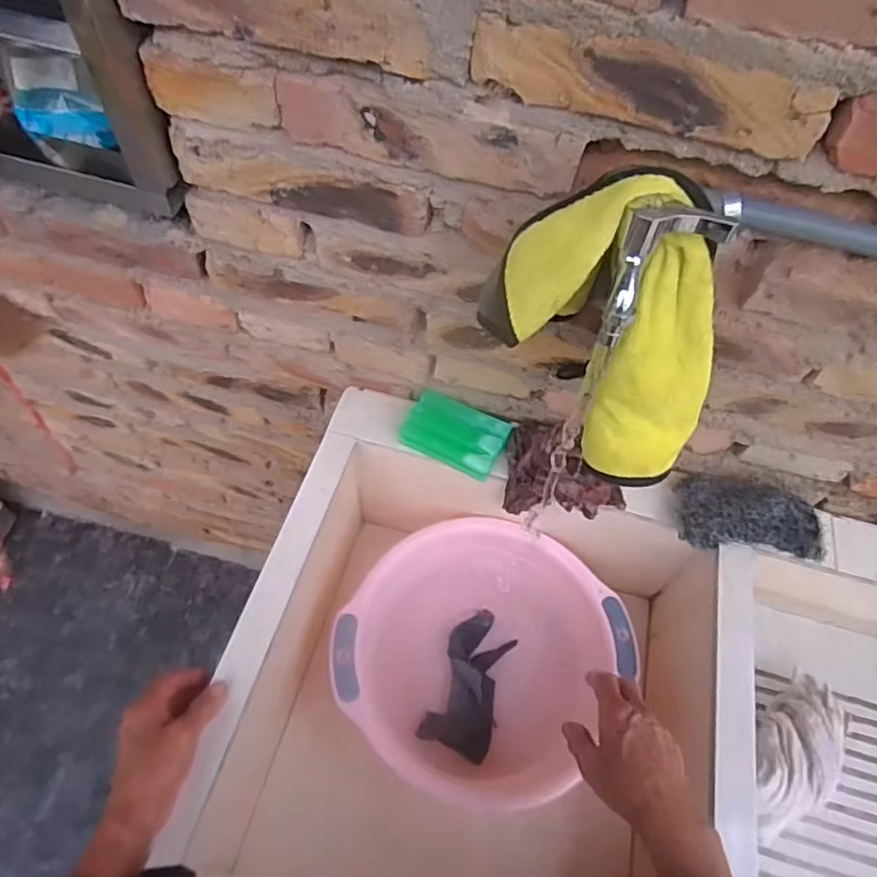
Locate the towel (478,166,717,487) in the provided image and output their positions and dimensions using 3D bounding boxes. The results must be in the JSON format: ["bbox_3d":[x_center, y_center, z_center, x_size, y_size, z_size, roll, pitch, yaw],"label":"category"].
[{"bbox_3d":[0.116,-0.069,0.441,0.157,0.198,0.106,4,59,-2],"label":"towel"}]

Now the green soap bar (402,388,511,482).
[{"bbox_3d":[0.017,-0.007,0.685,0.108,0.018,0.078,24,60,9],"label":"green soap bar"}]

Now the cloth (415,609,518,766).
[{"bbox_3d":[0.039,0.277,0.722,0.075,0.029,0.154,20,60,7],"label":"cloth"}]

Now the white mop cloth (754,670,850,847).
[{"bbox_3d":[0.341,0.304,0.612,0.076,0.052,0.179,42,44,19],"label":"white mop cloth"}]

